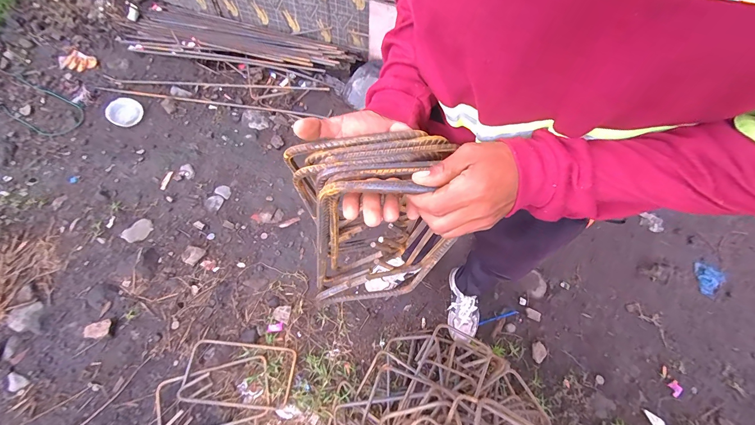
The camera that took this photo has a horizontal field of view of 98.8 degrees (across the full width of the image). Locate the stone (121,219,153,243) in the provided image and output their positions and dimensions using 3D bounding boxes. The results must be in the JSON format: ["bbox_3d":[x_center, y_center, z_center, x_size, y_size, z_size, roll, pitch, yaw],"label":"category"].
[{"bbox_3d":[-0.910,0.071,1.234,0.078,0.017,0.100,32,67,11],"label":"stone"}]

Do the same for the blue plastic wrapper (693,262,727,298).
[{"bbox_3d":[1.315,0.266,1.287,0.100,0.016,0.134,37,69,13],"label":"blue plastic wrapper"}]

